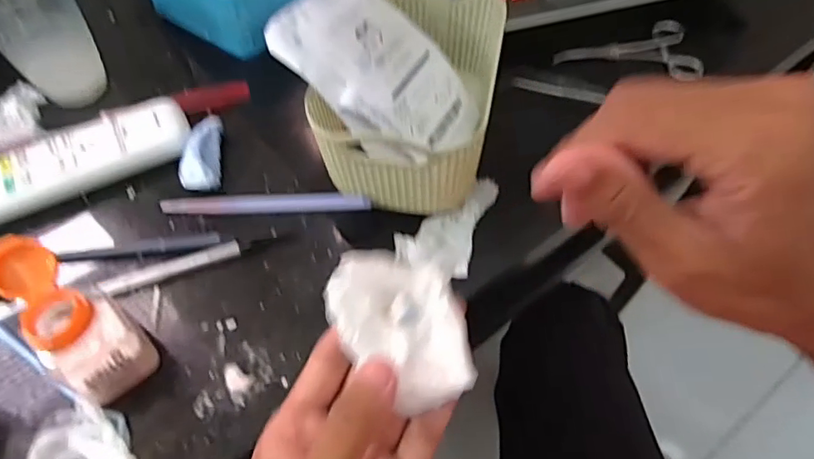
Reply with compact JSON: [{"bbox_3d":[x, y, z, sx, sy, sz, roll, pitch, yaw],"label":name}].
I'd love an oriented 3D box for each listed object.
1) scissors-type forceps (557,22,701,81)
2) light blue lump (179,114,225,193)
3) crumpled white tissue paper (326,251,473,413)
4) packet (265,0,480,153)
[{"bbox_3d":[0.192,-0.161,0.473,0.122,0.012,0.061,2,58,2],"label":"scissors-type forceps"},{"bbox_3d":[-0.144,-0.054,0.380,0.024,0.021,0.067,-3,58,-2],"label":"light blue lump"},{"bbox_3d":[-0.001,0.039,0.227,0.050,0.018,0.070,-29,62,-16],"label":"crumpled white tissue paper"},{"bbox_3d":[-0.015,-0.110,0.374,0.145,0.017,0.105,45,55,-8],"label":"packet"}]

